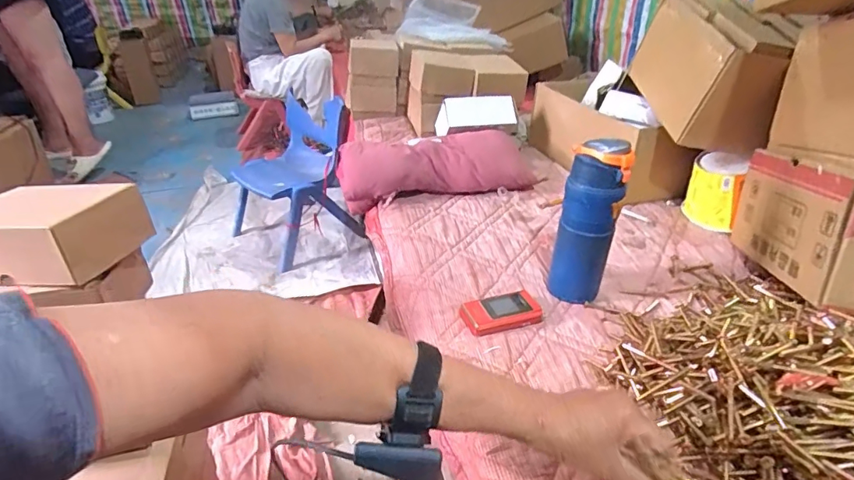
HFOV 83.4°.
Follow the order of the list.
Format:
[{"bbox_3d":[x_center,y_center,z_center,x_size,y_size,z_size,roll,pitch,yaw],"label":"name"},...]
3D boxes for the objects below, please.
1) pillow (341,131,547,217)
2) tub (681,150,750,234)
[{"bbox_3d":[0.011,-0.161,1.015,0.391,0.086,0.186,-8,33,-13],"label":"pillow"},{"bbox_3d":[0.532,-0.090,0.888,0.090,0.120,0.094,19,36,27],"label":"tub"}]

